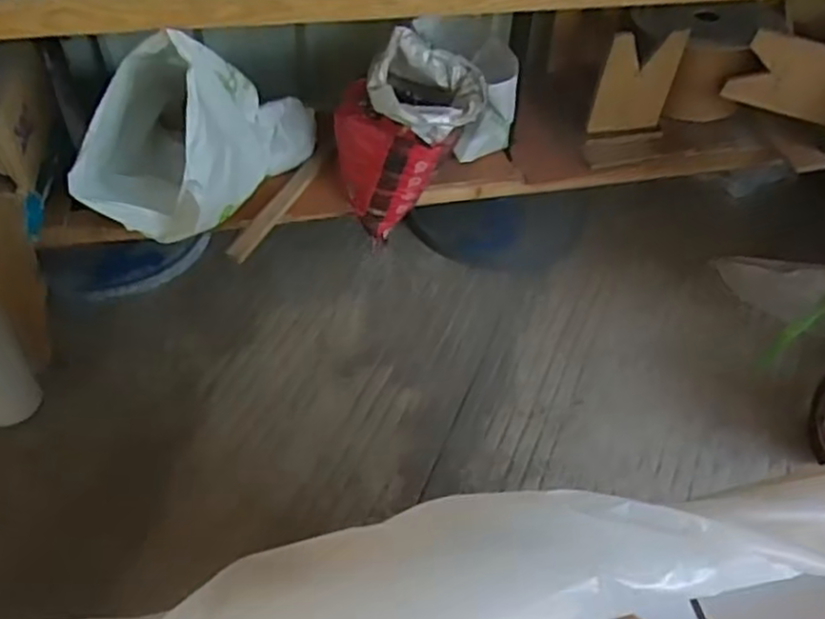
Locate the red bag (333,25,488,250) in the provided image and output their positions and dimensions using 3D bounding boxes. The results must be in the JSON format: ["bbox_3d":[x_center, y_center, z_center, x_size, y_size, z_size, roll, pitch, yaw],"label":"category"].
[{"bbox_3d":[-0.012,-0.316,1.375,0.259,0.326,0.223,0,51,-4],"label":"red bag"}]

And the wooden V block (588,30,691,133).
[{"bbox_3d":[0.455,-0.455,1.469,0.164,0.195,0.026,-7,39,-11],"label":"wooden V block"}]

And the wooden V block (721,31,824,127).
[{"bbox_3d":[0.778,-0.460,1.475,0.255,0.156,0.036,13,51,6],"label":"wooden V block"}]

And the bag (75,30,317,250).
[{"bbox_3d":[-0.360,-0.329,1.250,0.201,0.323,0.428,20,52,12],"label":"bag"}]

